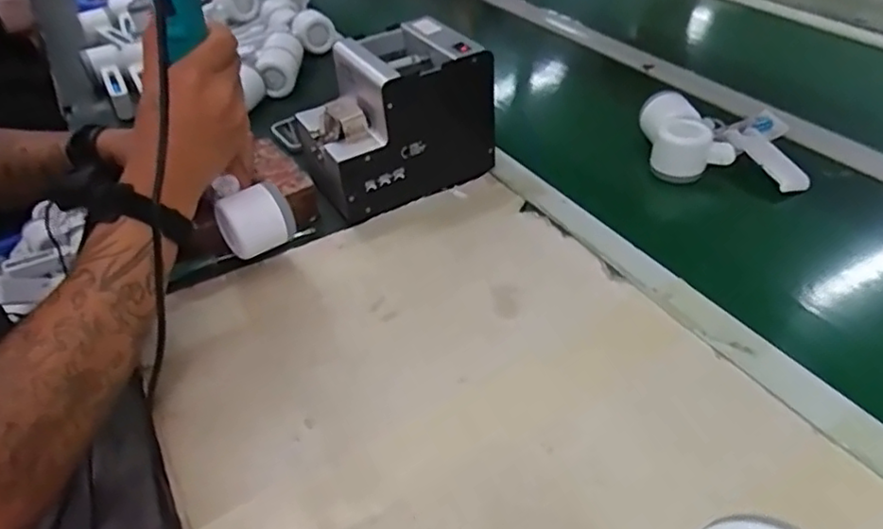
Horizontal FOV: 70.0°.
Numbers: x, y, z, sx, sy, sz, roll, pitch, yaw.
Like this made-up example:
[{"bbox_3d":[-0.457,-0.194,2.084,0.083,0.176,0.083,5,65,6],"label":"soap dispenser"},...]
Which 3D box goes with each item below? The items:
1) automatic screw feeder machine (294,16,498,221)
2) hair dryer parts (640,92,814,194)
[{"bbox_3d":[-0.052,-0.159,0.686,0.189,0.152,0.127,-20,43,-18],"label":"automatic screw feeder machine"},{"bbox_3d":[0.317,-0.149,0.719,0.169,0.061,0.153,3,41,8],"label":"hair dryer parts"}]

